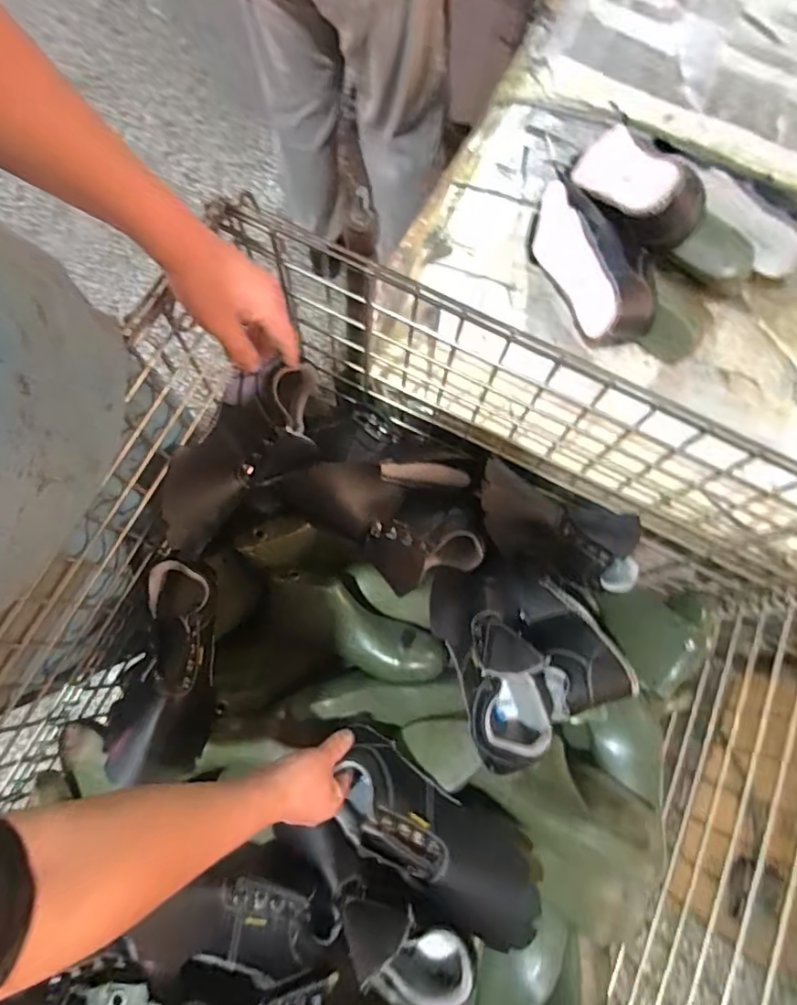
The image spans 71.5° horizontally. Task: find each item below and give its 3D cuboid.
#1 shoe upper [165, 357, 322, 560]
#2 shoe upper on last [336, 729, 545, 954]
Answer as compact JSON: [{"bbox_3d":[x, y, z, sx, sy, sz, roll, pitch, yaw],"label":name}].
[{"bbox_3d":[-0.199,-0.057,0.689,0.110,0.058,0.272,34,83,7],"label":"shoe upper"},{"bbox_3d":[0.037,0.386,0.639,0.262,0.106,0.116,36,77,-1],"label":"shoe upper on last"}]

